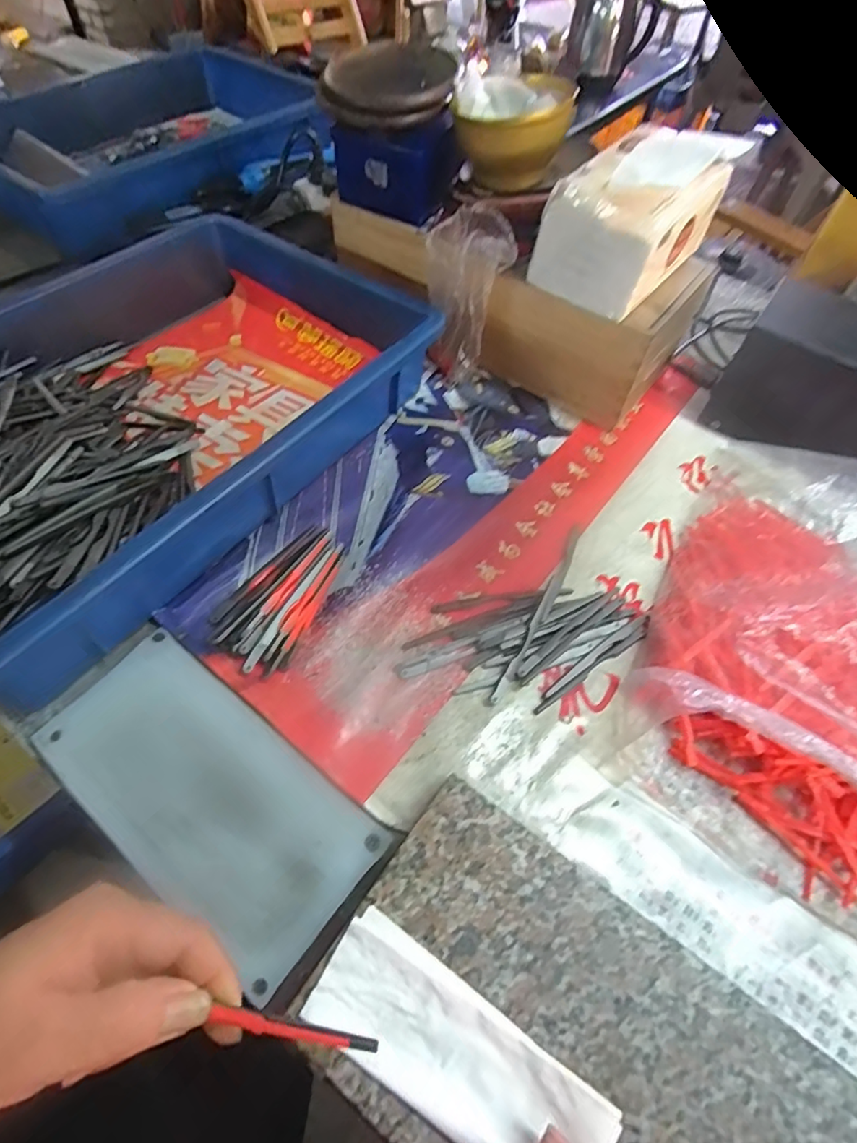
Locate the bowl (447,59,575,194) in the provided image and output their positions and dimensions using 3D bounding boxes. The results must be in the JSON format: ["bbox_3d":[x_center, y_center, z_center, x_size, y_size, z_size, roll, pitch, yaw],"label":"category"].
[{"bbox_3d":[0.064,-0.365,0.448,0.091,0.058,0.096,2,57,-3],"label":"bowl"}]

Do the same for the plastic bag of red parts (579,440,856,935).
[{"bbox_3d":[0.254,0.030,0.352,0.183,0.069,0.316,30,58,15],"label":"plastic bag of red parts"}]

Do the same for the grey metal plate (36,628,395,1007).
[{"bbox_3d":[-0.125,0.121,0.305,0.196,0.013,0.093,35,62,18],"label":"grey metal plate"}]

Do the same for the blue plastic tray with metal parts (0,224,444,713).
[{"bbox_3d":[-0.217,-0.128,0.427,0.285,0.080,0.432,32,61,16],"label":"blue plastic tray with metal parts"}]

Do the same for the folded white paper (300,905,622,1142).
[{"bbox_3d":[0.012,0.205,0.232,0.128,0.012,0.048,25,55,17],"label":"folded white paper"}]

